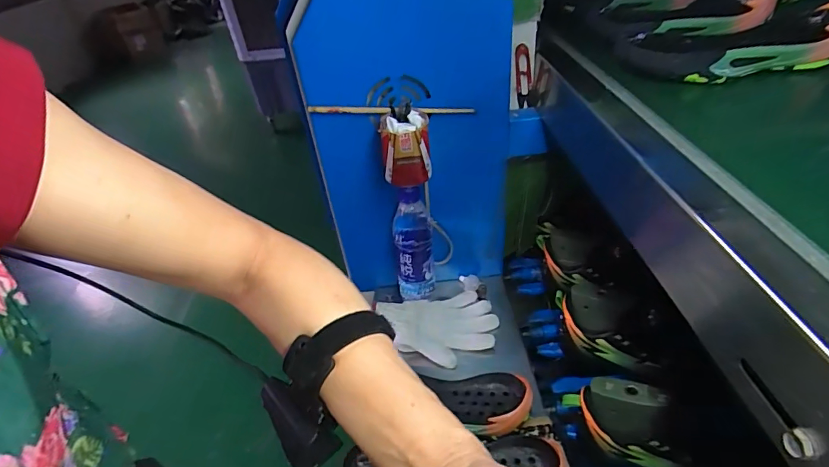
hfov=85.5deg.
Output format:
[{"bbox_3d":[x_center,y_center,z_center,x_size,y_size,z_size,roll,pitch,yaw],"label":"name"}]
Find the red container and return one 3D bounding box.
[{"bbox_3d":[-0.010,-0.120,0.616,0.064,0.090,0.071,-3,38,5],"label":"red container"}]

